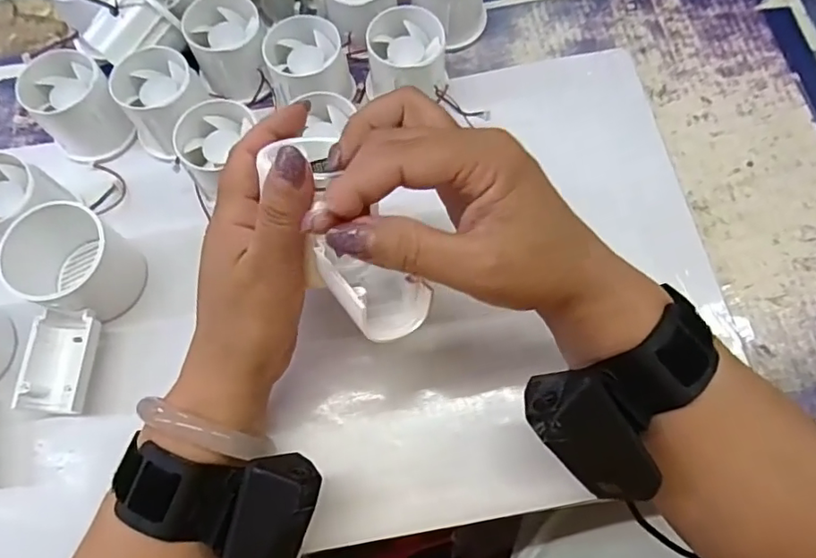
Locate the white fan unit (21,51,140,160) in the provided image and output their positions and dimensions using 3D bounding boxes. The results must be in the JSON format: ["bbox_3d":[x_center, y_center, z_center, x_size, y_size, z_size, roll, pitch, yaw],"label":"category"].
[{"bbox_3d":[-0.220,-0.114,0.371,0.053,0.050,0.063,-39,74,-12],"label":"white fan unit"}]

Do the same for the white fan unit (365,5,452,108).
[{"bbox_3d":[0.000,-0.145,0.374,0.054,0.046,0.054,-4,70,0],"label":"white fan unit"}]

